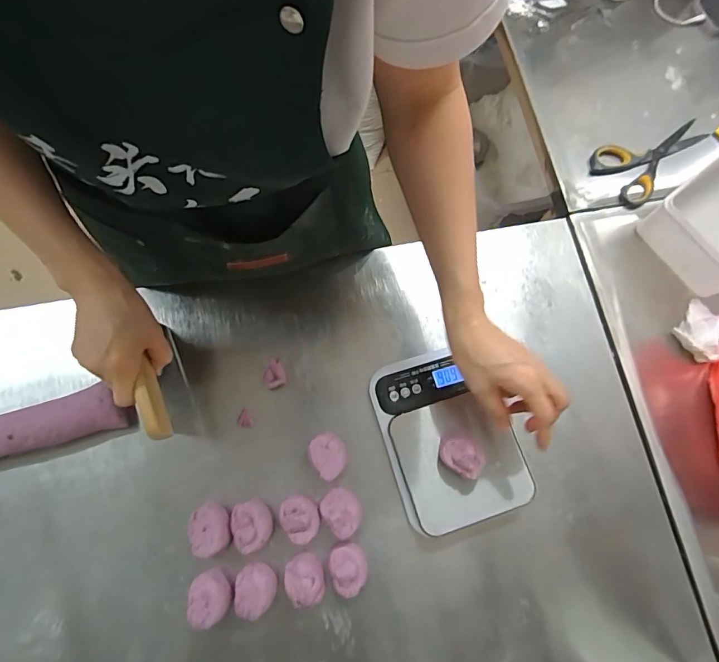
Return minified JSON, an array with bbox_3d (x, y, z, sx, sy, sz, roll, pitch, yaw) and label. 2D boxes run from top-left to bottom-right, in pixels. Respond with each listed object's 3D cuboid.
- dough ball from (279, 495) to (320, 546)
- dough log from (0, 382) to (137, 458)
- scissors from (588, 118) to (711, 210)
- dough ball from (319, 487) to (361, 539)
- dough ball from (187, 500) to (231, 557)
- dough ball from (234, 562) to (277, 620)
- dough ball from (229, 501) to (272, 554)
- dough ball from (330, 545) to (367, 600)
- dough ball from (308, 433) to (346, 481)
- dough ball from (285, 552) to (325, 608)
[{"bbox_3d":[-0.069,0.213,0.498,0.044,0.034,0.051,-30,79,-9],"label":"dough ball"},{"bbox_3d":[-0.356,0.106,0.501,0.182,0.043,0.052,-14,77,-6],"label":"dough log"},{"bbox_3d":[0.421,-0.262,0.644,0.172,0.015,0.099,-41,79,-11],"label":"scissors"},{"bbox_3d":[-0.020,0.204,0.496,0.041,0.035,0.049,-40,79,-11],"label":"dough ball"},{"bbox_3d":[-0.167,0.220,0.490,0.040,0.024,0.052,-17,76,-6],"label":"dough ball"},{"bbox_3d":[-0.114,0.282,0.481,0.043,0.037,0.049,-4,76,-3],"label":"dough ball"},{"bbox_3d":[-0.123,0.219,0.496,0.045,0.036,0.052,-25,78,-8],"label":"dough ball"},{"bbox_3d":[-0.013,0.263,0.487,0.041,0.036,0.051,-10,76,-5],"label":"dough ball"},{"bbox_3d":[-0.036,0.145,0.511,0.038,0.030,0.051,-14,75,-5],"label":"dough ball"},{"bbox_3d":[-0.061,0.271,0.483,0.042,0.037,0.049,-14,77,-6],"label":"dough ball"}]

